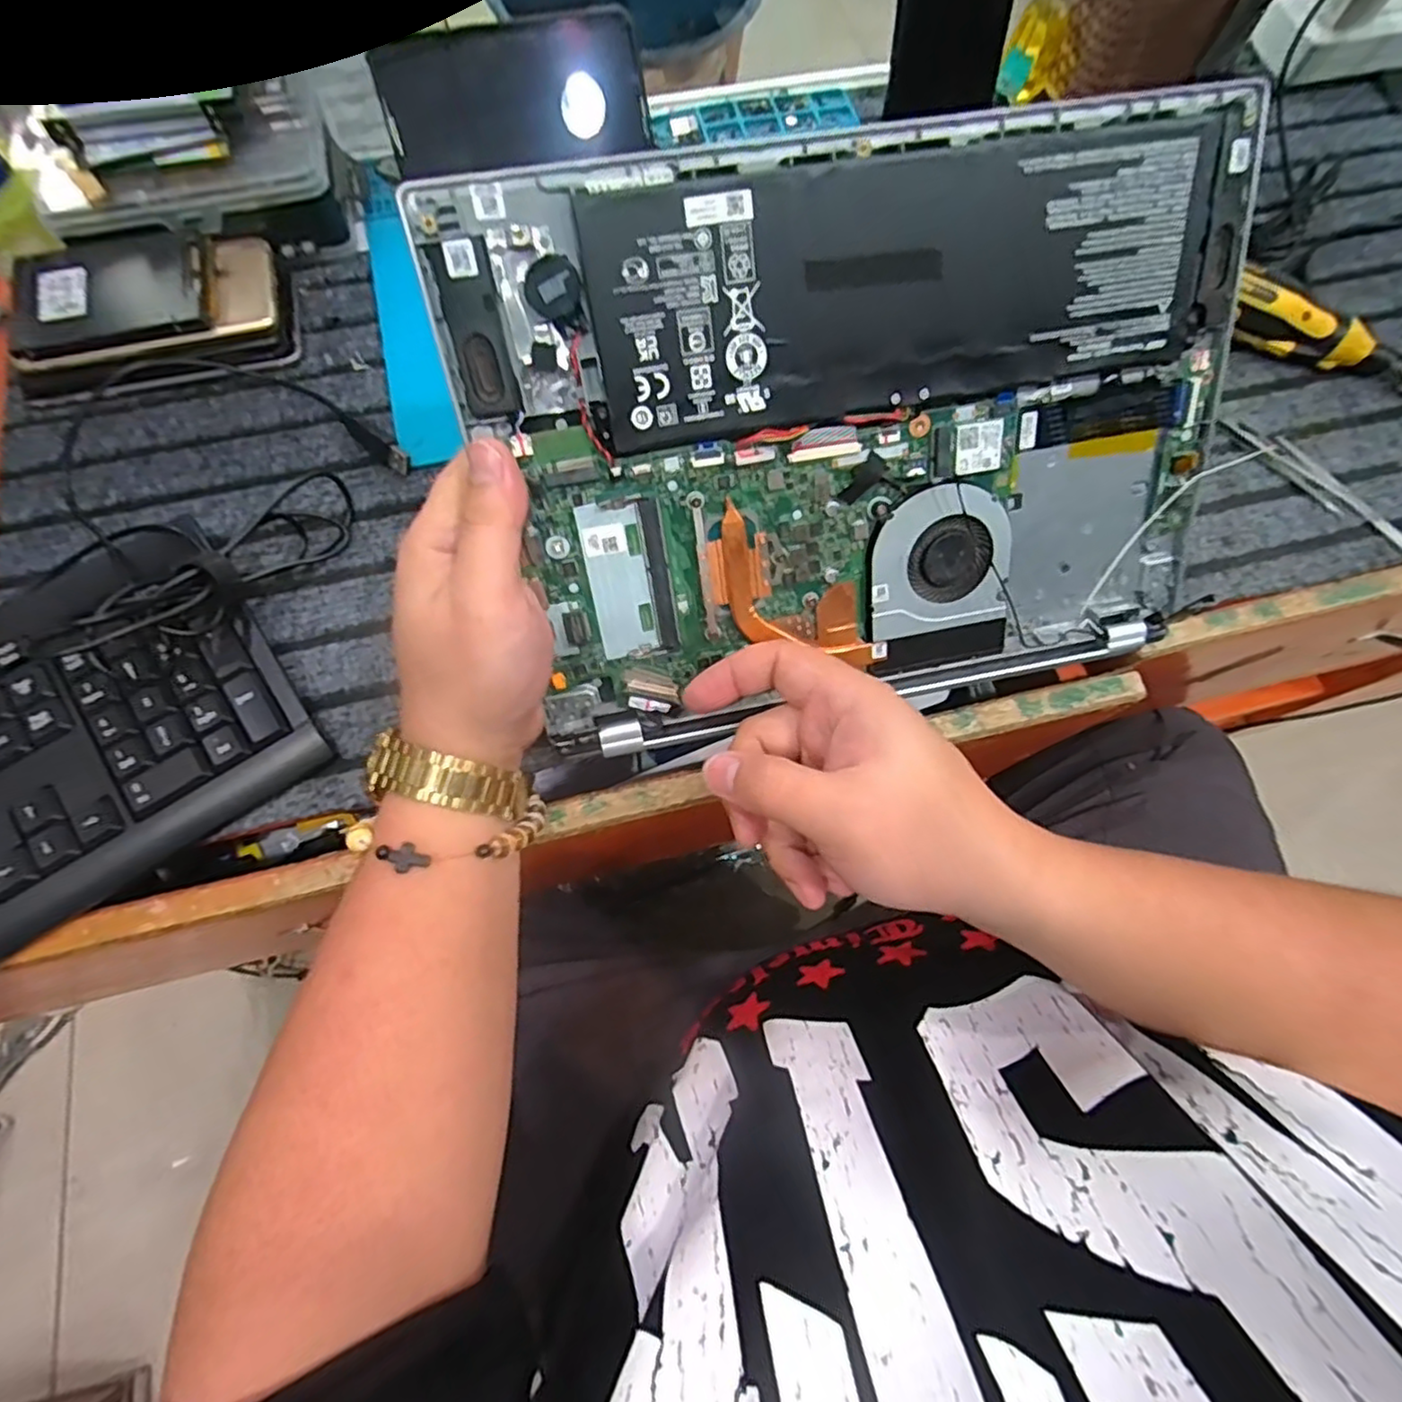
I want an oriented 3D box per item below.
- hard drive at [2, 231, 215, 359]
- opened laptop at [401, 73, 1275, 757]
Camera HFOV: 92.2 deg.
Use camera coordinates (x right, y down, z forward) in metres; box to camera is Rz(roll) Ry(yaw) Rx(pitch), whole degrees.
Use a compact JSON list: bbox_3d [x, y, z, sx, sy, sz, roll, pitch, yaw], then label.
[{"bbox_3d":[-0.323,-0.224,0.370,0.097,0.009,0.062,-13,77,-9],"label":"hard drive"},{"bbox_3d":[0.071,-0.103,0.288,0.312,0.226,0.014,-11,29,-4],"label":"opened laptop"}]

